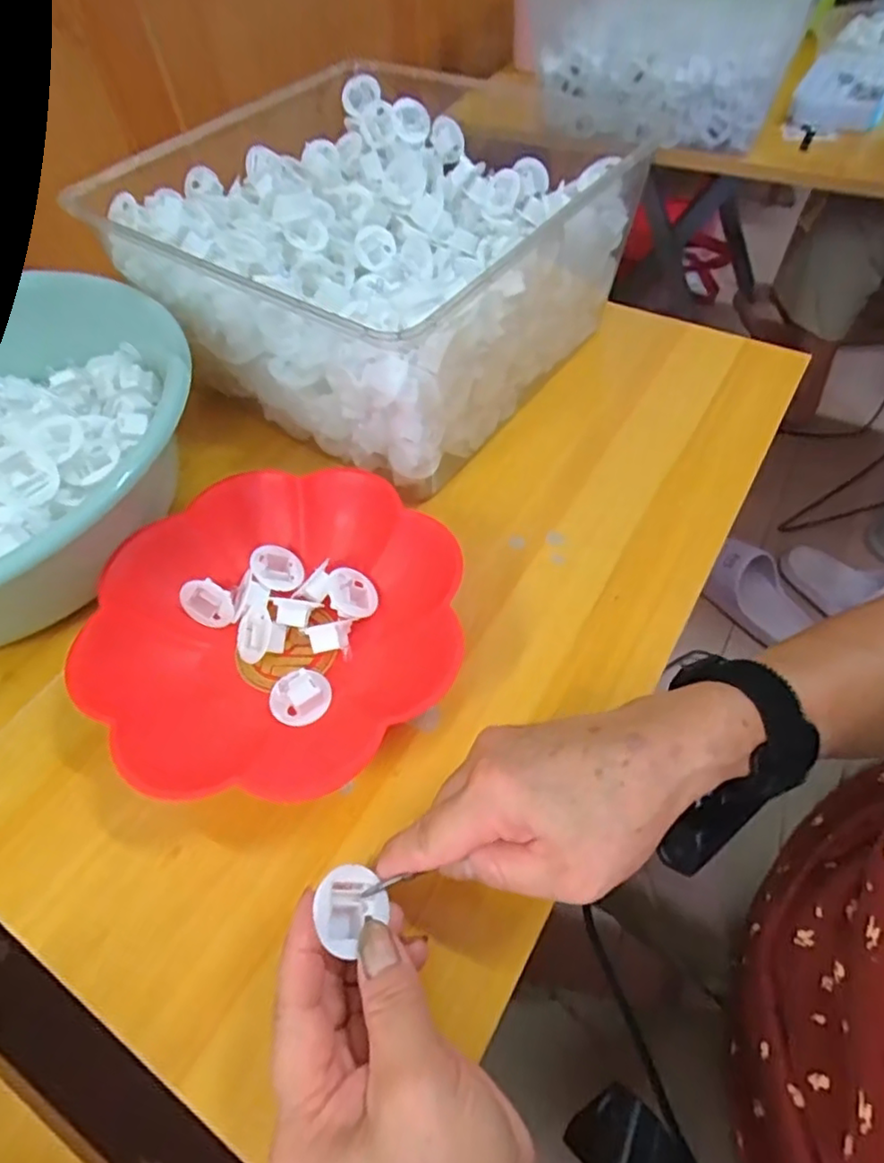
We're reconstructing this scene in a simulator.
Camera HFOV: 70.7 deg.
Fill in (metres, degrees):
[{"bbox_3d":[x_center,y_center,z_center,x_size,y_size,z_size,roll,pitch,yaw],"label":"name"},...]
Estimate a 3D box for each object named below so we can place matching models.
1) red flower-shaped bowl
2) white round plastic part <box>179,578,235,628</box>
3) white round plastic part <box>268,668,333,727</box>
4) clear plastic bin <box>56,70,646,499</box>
[{"bbox_3d":[-0.089,0.027,0.348,0.192,0.051,0.191,-1,54,2],"label":"red flower-shaped bowl"},{"bbox_3d":[-0.138,0.012,0.368,0.032,0.028,0.011,39,28,-17],"label":"white round plastic part"},{"bbox_3d":[-0.078,0.060,0.338,0.031,0.015,0.031,-1,54,2],"label":"white round plastic part"},{"bbox_3d":[-0.041,-0.223,0.472,0.278,0.148,0.270,31,61,23],"label":"clear plastic bin"}]

